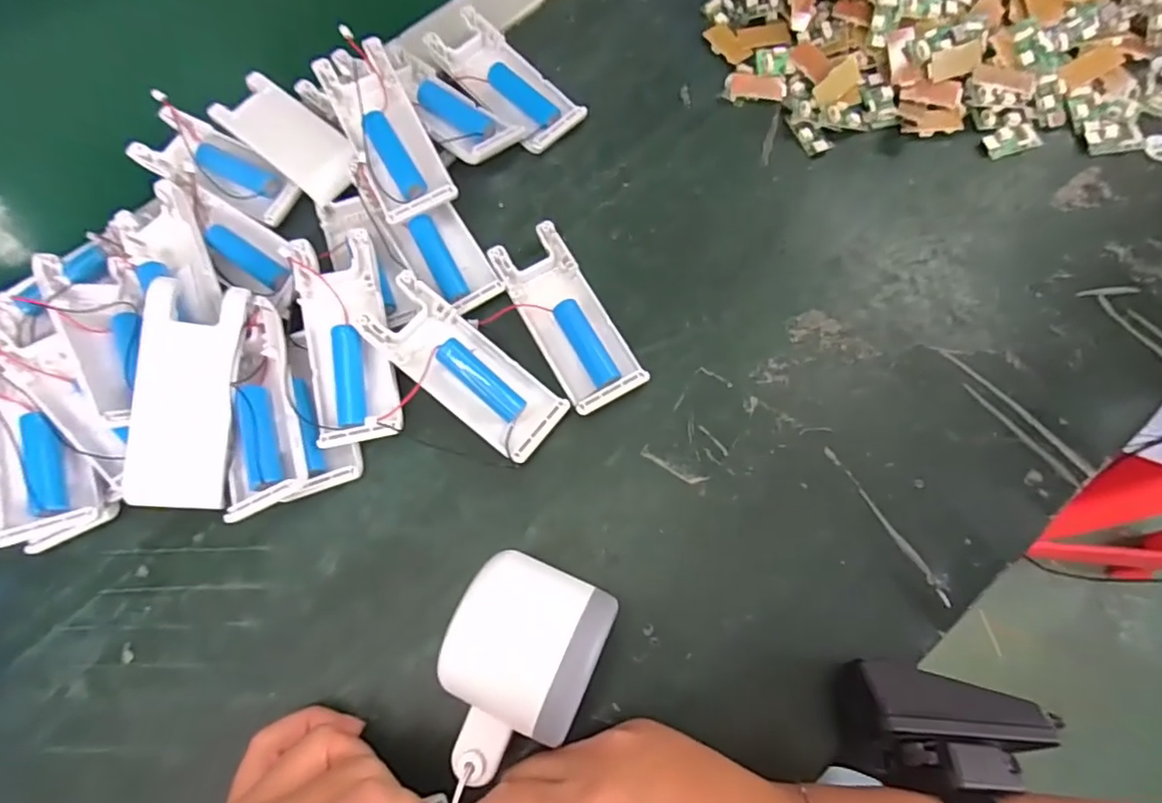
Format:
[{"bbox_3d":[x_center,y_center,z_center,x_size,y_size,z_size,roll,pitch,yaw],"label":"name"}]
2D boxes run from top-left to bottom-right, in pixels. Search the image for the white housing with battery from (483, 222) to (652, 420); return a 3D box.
[{"bbox_3d":[-0.008,-0.044,0.304,0.038,0.012,0.102,-28,74,-6],"label":"white housing with battery"}]

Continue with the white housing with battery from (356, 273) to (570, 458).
[{"bbox_3d":[-0.057,-0.016,0.290,0.102,0.018,0.043,43,79,3],"label":"white housing with battery"}]

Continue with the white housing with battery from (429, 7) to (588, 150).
[{"bbox_3d":[-0.046,-0.190,0.350,0.042,0.015,0.101,-42,76,-10],"label":"white housing with battery"}]

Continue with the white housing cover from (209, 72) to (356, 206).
[{"bbox_3d":[-0.170,-0.154,0.340,0.097,0.010,0.039,38,78,12],"label":"white housing cover"}]

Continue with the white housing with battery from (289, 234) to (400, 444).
[{"bbox_3d":[-0.117,-0.030,0.293,0.040,0.030,0.099,-11,73,-1],"label":"white housing with battery"}]

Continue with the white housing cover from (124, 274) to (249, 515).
[{"bbox_3d":[-0.180,-0.002,0.267,0.038,0.020,0.101,6,89,4],"label":"white housing cover"}]

